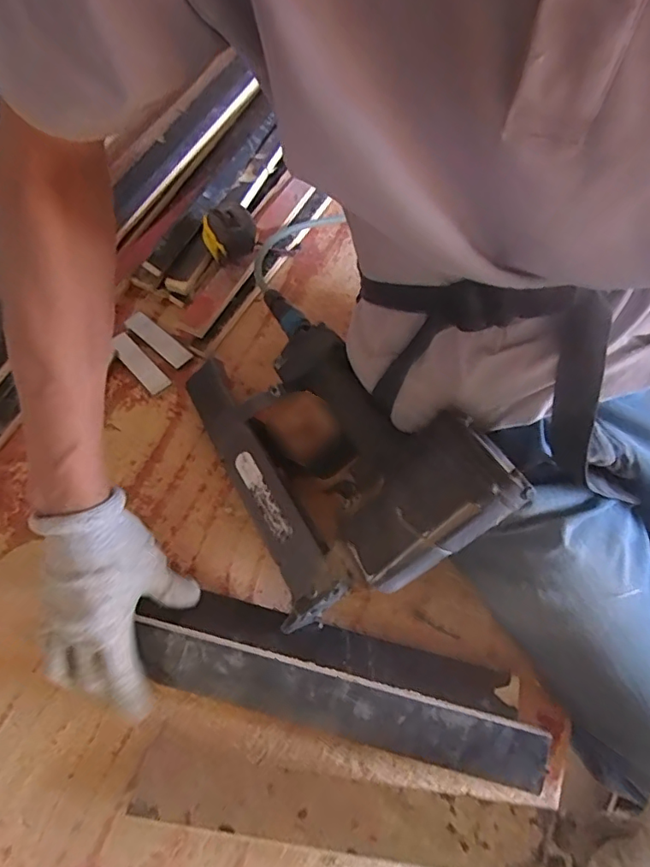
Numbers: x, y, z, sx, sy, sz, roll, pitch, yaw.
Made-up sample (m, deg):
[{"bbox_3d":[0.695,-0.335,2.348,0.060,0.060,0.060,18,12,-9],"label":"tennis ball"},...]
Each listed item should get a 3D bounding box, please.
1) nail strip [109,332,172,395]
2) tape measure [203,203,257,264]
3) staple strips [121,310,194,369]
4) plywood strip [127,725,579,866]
[{"bbox_3d":[-0.219,-0.084,0.632,0.027,0.007,0.093,-40,71,-21],"label":"nail strip"},{"bbox_3d":[-0.118,-0.251,0.678,0.063,0.055,0.061,-1,61,1],"label":"tape measure"},{"bbox_3d":[-0.202,-0.115,0.651,0.102,0.008,0.029,38,66,16],"label":"staple strips"},{"bbox_3d":[0.012,0.281,0.399,0.318,0.009,0.056,5,45,12],"label":"plywood strip"}]

